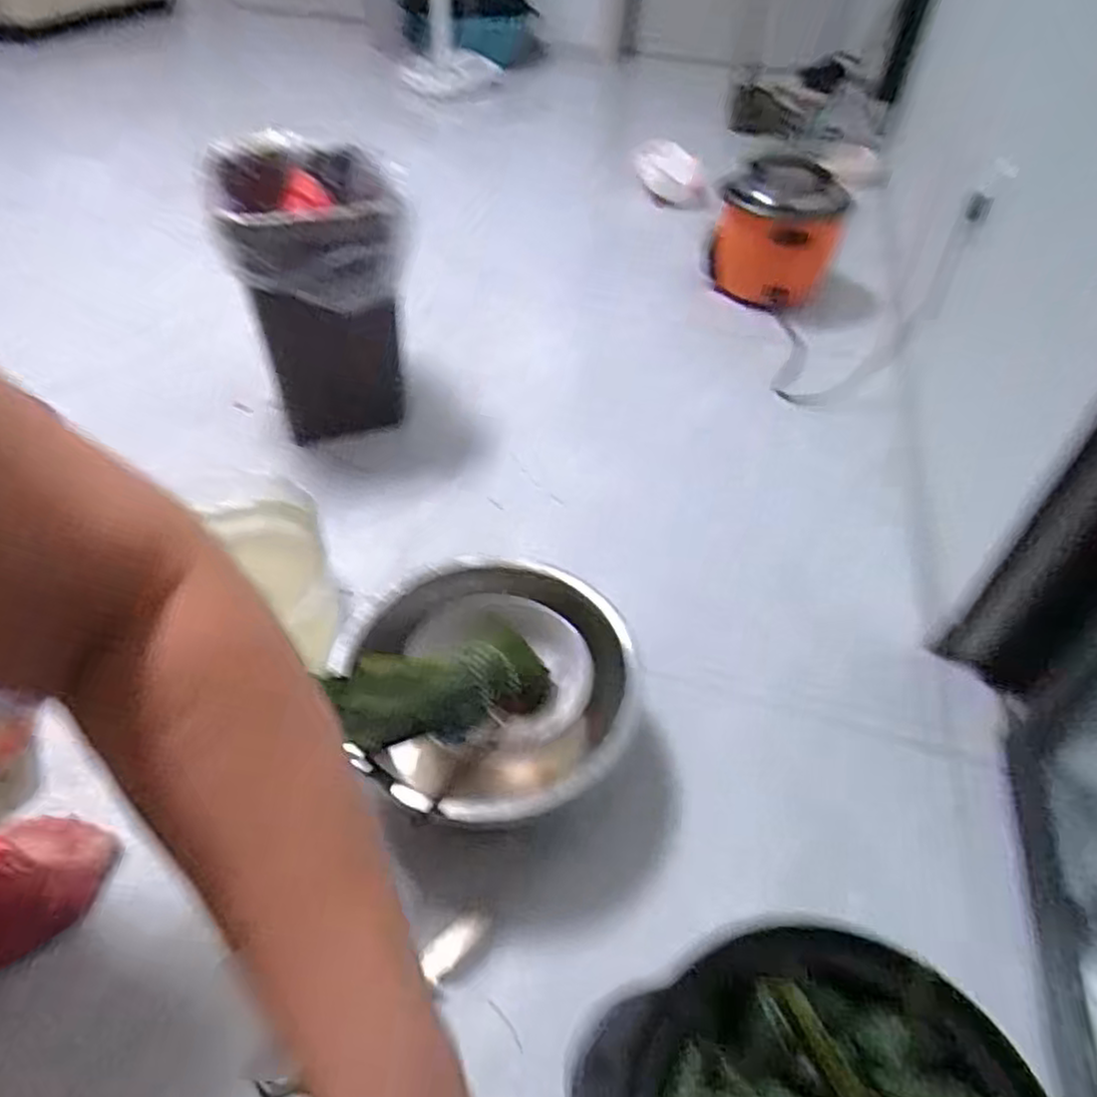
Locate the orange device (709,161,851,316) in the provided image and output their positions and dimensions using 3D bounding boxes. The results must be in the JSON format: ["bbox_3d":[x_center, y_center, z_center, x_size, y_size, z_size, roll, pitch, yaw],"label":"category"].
[{"bbox_3d":[0.457,-0.628,1.450,0.234,0.211,0.215,13,43,11],"label":"orange device"}]

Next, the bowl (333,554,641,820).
[{"bbox_3d":[-0.046,0.138,0.660,0.243,0.093,0.255,1,42,-1],"label":"bowl"}]

